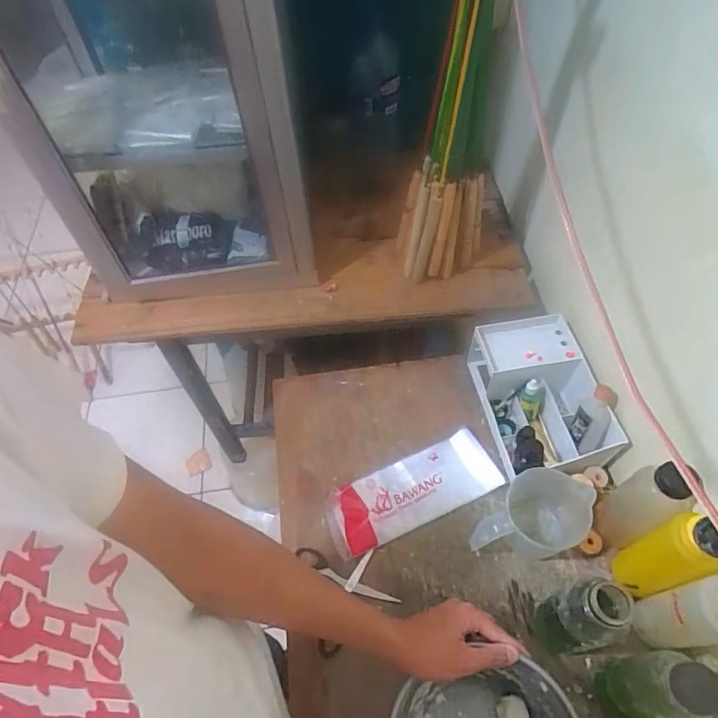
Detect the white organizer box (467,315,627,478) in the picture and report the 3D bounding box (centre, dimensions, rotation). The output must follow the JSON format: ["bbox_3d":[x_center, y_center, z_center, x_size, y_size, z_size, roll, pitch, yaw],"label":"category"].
[{"bbox_3d":[0.281,0.062,0.777,0.159,0.106,0.233,-9,56,-3],"label":"white organizer box"}]

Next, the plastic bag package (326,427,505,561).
[{"bbox_3d":[0.078,0.191,0.729,0.259,0.027,0.097,-21,57,-12],"label":"plastic bag package"}]

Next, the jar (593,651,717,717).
[{"bbox_3d":[0.297,0.343,0.512,0.056,0.174,0.059,-1,55,2],"label":"jar"}]

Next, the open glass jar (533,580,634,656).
[{"bbox_3d":[0.248,0.293,0.563,0.060,0.178,0.068,-24,58,-14],"label":"open glass jar"}]

